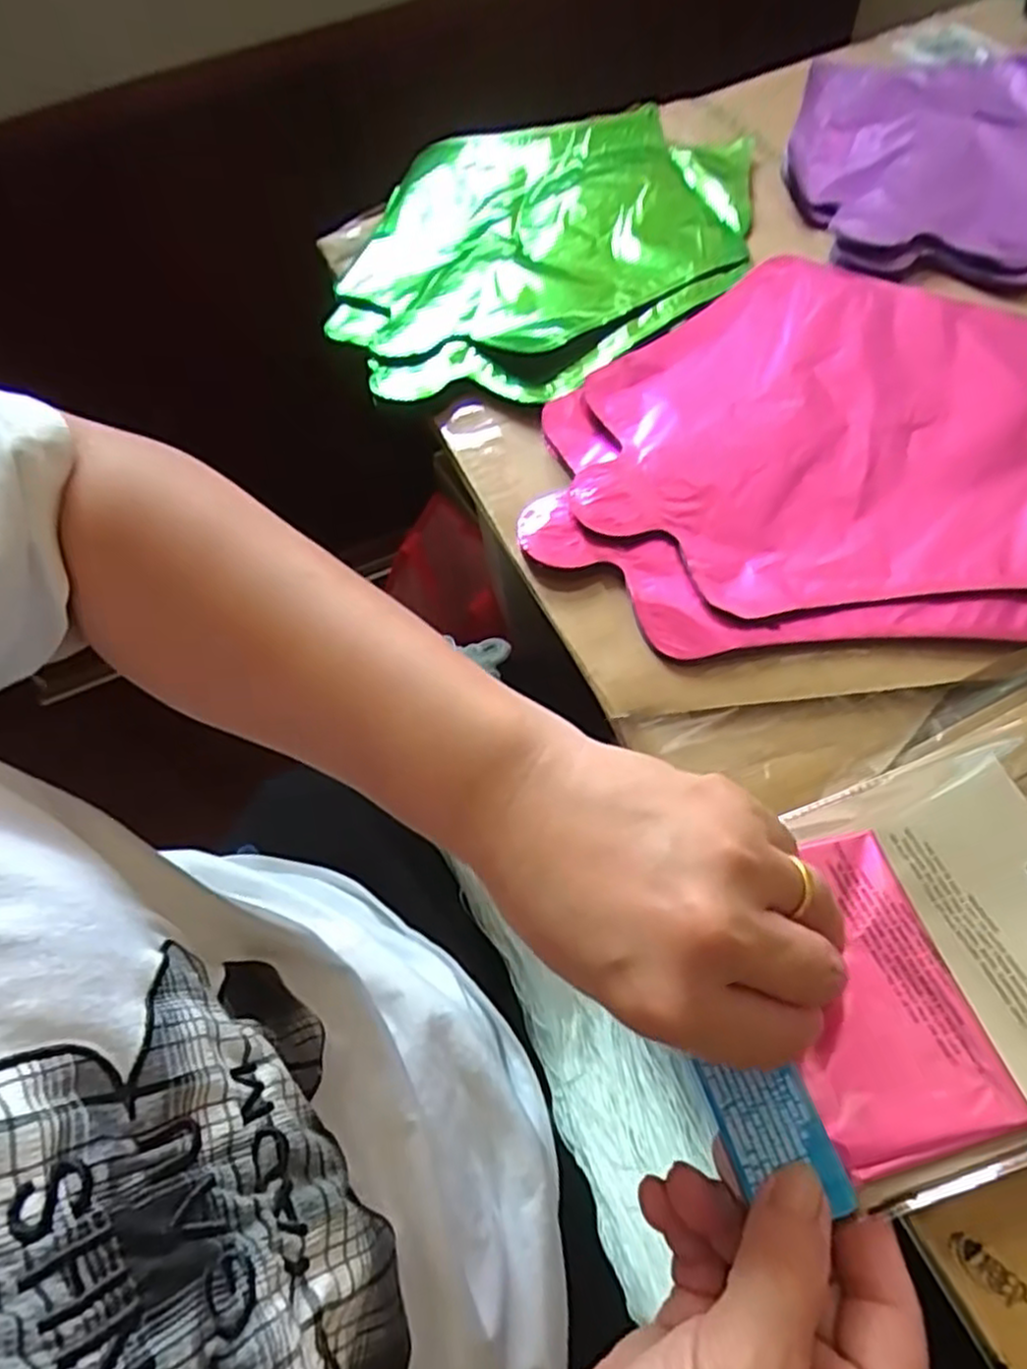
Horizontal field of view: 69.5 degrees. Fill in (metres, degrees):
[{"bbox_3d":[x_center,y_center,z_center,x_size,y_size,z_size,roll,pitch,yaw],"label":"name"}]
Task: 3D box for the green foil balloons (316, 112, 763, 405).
[{"bbox_3d":[0.022,-0.271,0.469,0.236,0.037,0.275,7,61,6],"label":"green foil balloons"}]

